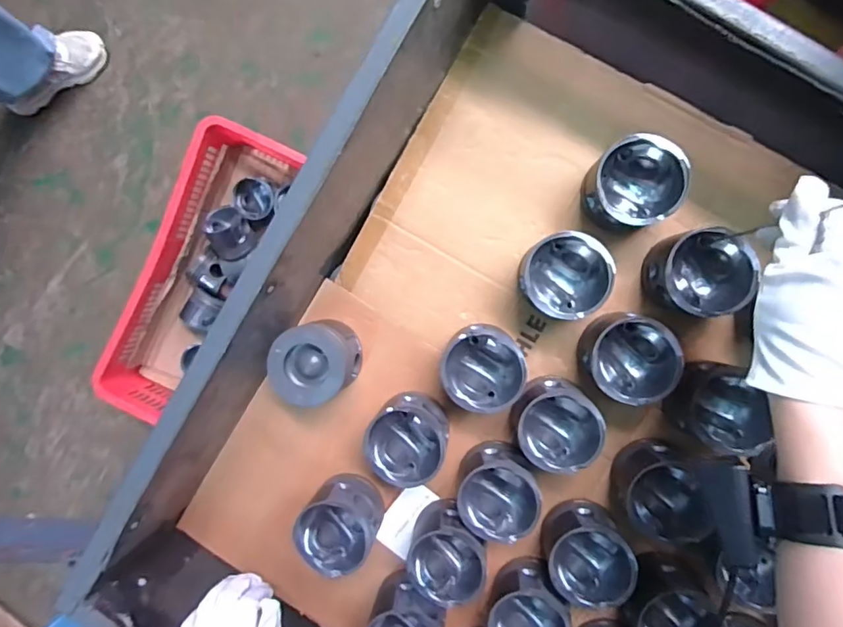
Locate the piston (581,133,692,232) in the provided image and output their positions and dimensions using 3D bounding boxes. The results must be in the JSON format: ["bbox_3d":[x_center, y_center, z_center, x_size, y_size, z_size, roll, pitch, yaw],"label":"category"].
[{"bbox_3d":[0.215,-0.130,0.523,0.082,0.076,0.082,0,95,6],"label":"piston"}]

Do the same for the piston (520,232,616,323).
[{"bbox_3d":[0.147,-0.040,0.537,0.087,0.077,0.083,0,95,6],"label":"piston"}]

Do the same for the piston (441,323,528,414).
[{"bbox_3d":[0.067,0.056,0.553,0.084,0.079,0.086,0,95,6],"label":"piston"}]

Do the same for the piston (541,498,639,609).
[{"bbox_3d":[0.176,0.253,0.547,0.082,0.082,0.077,0,95,6],"label":"piston"}]

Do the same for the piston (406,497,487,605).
[{"bbox_3d":[0.030,0.260,0.569,0.081,0.075,0.086,11,96,5],"label":"piston"}]

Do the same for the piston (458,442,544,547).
[{"bbox_3d":[0.084,0.190,0.561,0.081,0.075,0.084,0,95,6],"label":"piston"}]

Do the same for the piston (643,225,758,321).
[{"bbox_3d":[0.281,-0.042,0.524,0.090,0.076,0.088,0,95,6],"label":"piston"}]

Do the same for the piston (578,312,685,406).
[{"bbox_3d":[0.215,0.045,0.535,0.084,0.079,0.082,0,95,6],"label":"piston"}]

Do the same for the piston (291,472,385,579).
[{"bbox_3d":[-0.091,0.236,0.584,0.084,0.076,0.083,0,95,6],"label":"piston"}]

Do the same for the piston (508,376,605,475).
[{"bbox_3d":[0.143,0.115,0.547,0.090,0.077,0.085,0,95,6],"label":"piston"}]

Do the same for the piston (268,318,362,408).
[{"bbox_3d":[-0.115,0.052,0.571,0.083,0.083,0.082,0,95,6],"label":"piston"}]

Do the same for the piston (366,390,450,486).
[{"bbox_3d":[-0.013,0.135,0.568,0.082,0.081,0.085,0,95,6],"label":"piston"}]

